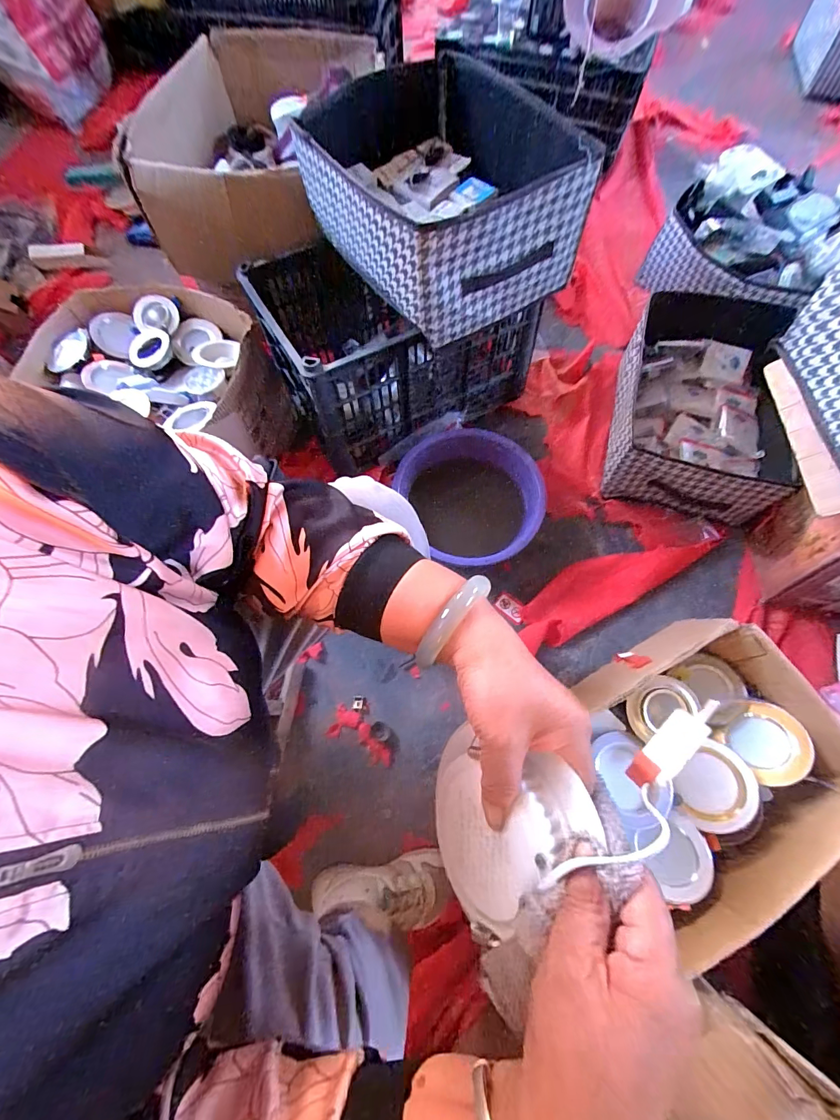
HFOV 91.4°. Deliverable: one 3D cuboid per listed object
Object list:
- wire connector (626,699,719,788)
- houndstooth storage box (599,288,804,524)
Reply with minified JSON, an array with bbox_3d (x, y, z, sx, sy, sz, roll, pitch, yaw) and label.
[{"bbox_3d":[0.185,0.128,0.294,0.096,0.014,0.025,-24,70,-26],"label":"wire connector"},{"bbox_3d":[0.585,-0.334,0.875,0.313,0.163,0.481,15,70,6],"label":"houndstooth storage box"}]

